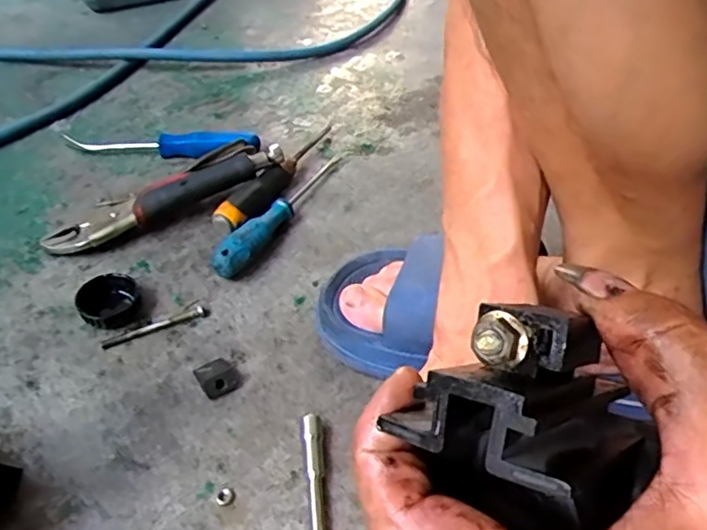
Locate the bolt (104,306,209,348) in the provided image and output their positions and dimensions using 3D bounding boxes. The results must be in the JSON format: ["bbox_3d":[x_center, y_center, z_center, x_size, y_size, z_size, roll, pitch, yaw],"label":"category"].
[{"bbox_3d":[-0.149,0.047,0.455,0.078,0.006,0.009,-18,47,-19],"label":"bolt"}]

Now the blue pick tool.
[{"bbox_3d":[-0.197,-0.125,0.617,0.202,0.027,0.032,3,43,2],"label":"blue pick tool"}]

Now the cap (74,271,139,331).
[{"bbox_3d":[-0.190,0.026,0.463,0.043,0.018,0.048,-18,47,-19],"label":"cap"}]

